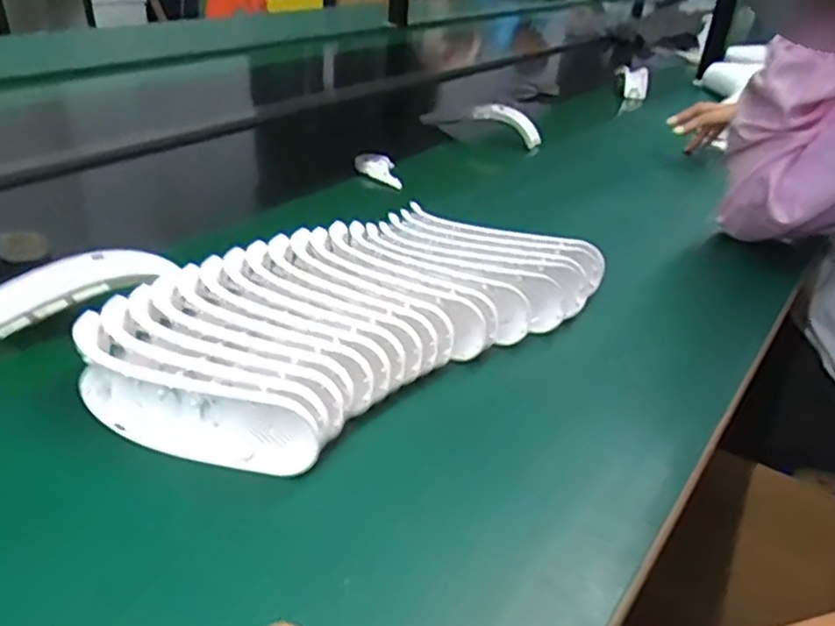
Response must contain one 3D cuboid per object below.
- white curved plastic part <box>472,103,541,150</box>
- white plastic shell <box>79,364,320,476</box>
[{"bbox_3d":[0.140,-0.295,1.024,0.110,0.043,0.018,30,37,3],"label":"white curved plastic part"},{"bbox_3d":[-0.146,0.063,0.419,0.175,0.045,0.032,14,35,15],"label":"white plastic shell"}]

